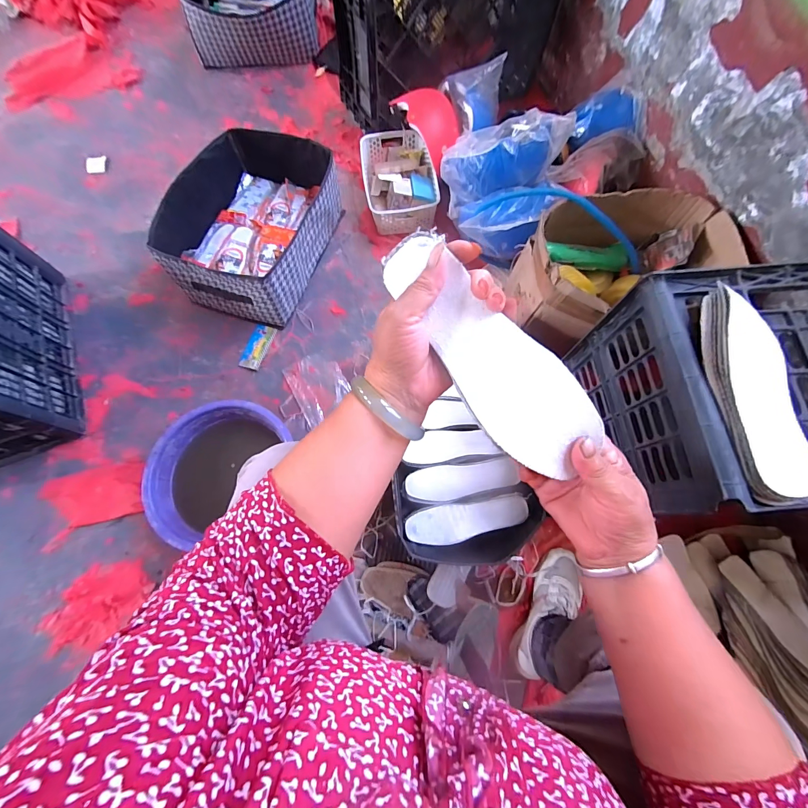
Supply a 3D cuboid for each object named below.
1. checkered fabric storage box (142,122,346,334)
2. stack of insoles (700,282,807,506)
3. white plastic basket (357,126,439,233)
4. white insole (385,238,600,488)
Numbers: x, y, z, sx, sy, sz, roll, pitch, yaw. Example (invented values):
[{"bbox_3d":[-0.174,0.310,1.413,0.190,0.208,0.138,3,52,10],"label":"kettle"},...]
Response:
[{"bbox_3d":[-0.373,-0.457,0.909,0.320,0.167,0.438,17,72,4],"label":"checkered fabric storage box"},{"bbox_3d":[0.362,-0.016,0.364,0.071,0.032,0.221,0,72,-2],"label":"stack of insoles"},{"bbox_3d":[-0.016,-0.647,1.027,0.198,0.078,0.317,-6,72,-4],"label":"white plastic basket"},{"bbox_3d":[0.059,-0.037,0.273,0.067,0.019,0.208,-42,84,10],"label":"white insole"}]

